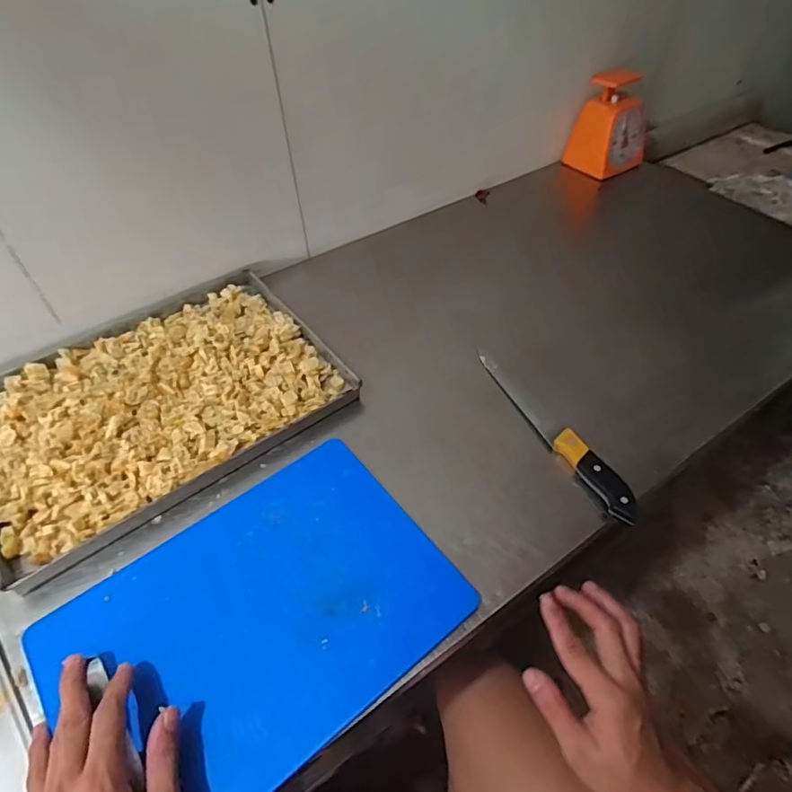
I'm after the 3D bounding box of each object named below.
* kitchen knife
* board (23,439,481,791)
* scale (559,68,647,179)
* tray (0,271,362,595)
[{"bbox_3d":[0.179,0.034,0.612,0.026,0.025,0.280,-21,48,-17],"label":"kitchen knife"},{"bbox_3d":[-0.123,0.197,0.473,0.328,0.013,0.237,-32,57,-22],"label":"board"},{"bbox_3d":[0.399,-0.496,0.973,0.106,0.177,0.101,-25,52,-19],"label":"scale"},{"bbox_3d":[-0.290,0.000,0.638,0.406,0.037,0.290,-29,51,-24],"label":"tray"}]

